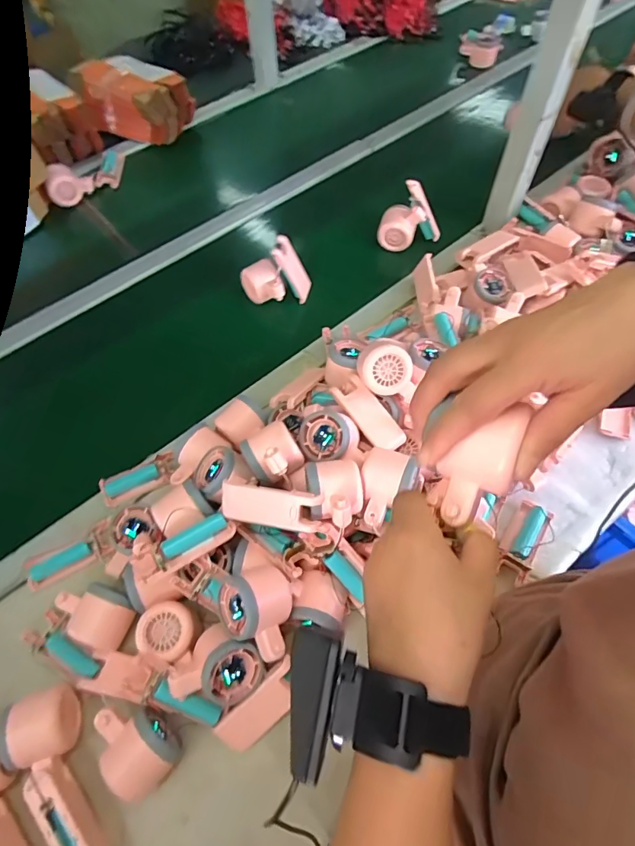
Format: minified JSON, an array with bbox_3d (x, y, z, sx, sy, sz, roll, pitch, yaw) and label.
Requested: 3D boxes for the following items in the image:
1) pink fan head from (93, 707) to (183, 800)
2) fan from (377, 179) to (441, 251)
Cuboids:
[{"bbox_3d":[-0.173,0.308,0.432,0.081,0.047,0.058,34,66,19],"label":"pink fan head"},{"bbox_3d":[0.152,-0.353,0.790,0.098,0.061,0.097,-23,90,26],"label":"fan"}]

